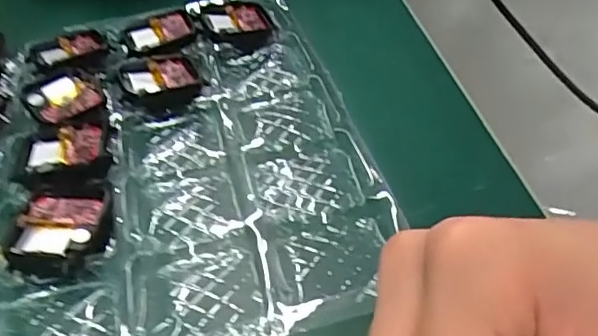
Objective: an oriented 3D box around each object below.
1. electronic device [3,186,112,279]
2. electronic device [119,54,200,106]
[{"bbox_3d":[-0.103,0.026,0.254,0.036,0.006,0.047,-3,42,-1],"label":"electronic device"},{"bbox_3d":[-0.078,-0.050,0.334,0.042,0.009,0.042,-10,42,-8],"label":"electronic device"}]

